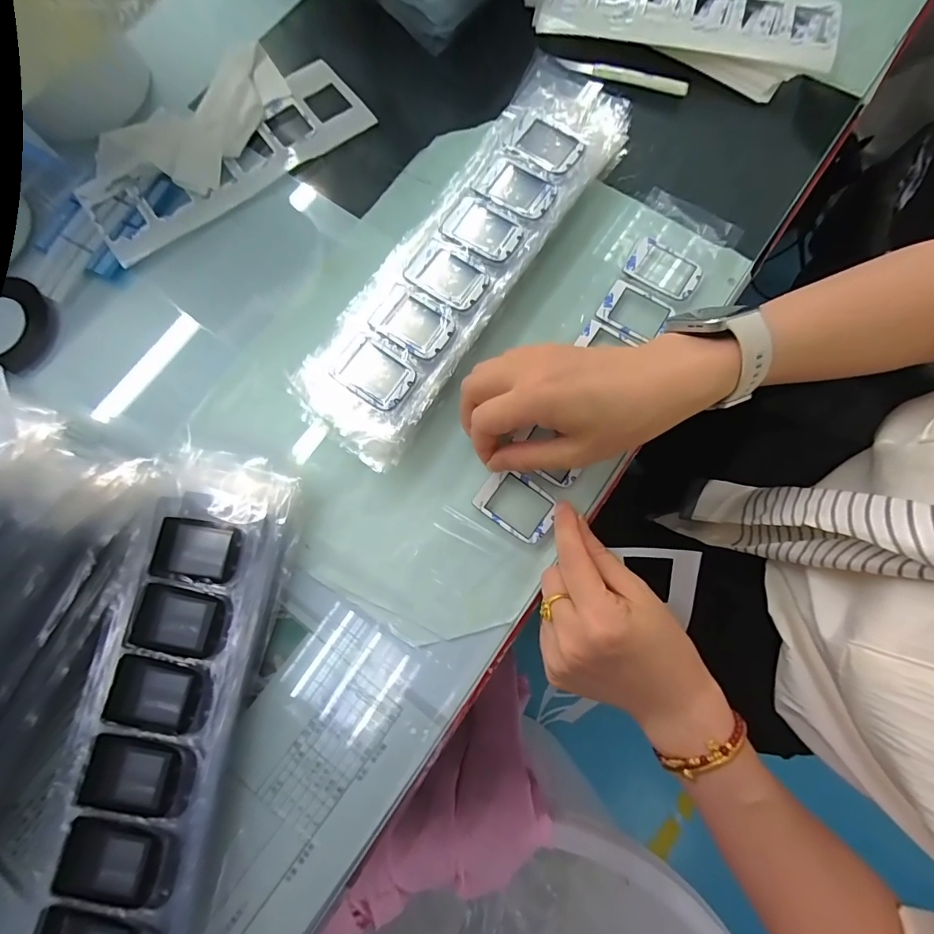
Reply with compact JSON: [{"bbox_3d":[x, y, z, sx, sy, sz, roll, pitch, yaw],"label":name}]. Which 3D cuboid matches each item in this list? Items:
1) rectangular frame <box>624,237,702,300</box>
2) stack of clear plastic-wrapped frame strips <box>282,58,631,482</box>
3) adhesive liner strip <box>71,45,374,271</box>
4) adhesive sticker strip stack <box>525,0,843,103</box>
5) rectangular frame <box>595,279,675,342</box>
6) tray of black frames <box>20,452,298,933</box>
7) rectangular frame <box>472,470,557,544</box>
[{"bbox_3d":[0.147,-0.148,0.328,0.052,0.004,0.036,31,81,8],"label":"rectangular frame"},{"bbox_3d":[0.001,-0.148,0.316,0.088,0.034,0.315,33,81,8],"label":"stack of clear plastic-wrapped frame strips"},{"bbox_3d":[-0.208,-0.270,0.356,0.228,0.014,0.126,-37,80,-6],"label":"adhesive liner strip"},{"bbox_3d":[0.173,-0.385,0.367,0.250,0.015,0.112,23,80,6],"label":"adhesive sticker strip stack"},{"bbox_3d":[0.123,-0.114,0.321,0.049,0.004,0.038,29,80,7],"label":"rectangular frame"},{"bbox_3d":[-0.173,0.147,0.261,0.090,0.033,0.304,11,79,4],"label":"tray of black frames"},{"bbox_3d":[0.033,0.024,0.291,0.052,0.006,0.037,35,81,8],"label":"rectangular frame"}]

